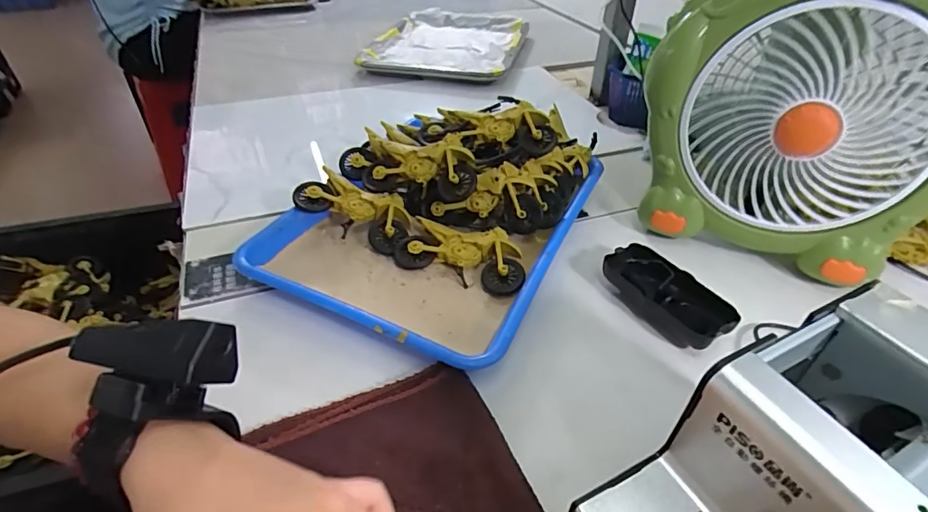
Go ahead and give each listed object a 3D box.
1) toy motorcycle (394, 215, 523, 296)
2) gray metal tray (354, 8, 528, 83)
[{"bbox_3d":[-0.002,-0.001,0.455,0.119,0.031,0.054,13,42,14],"label":"toy motorcycle"},{"bbox_3d":[-0.027,-0.409,0.944,0.268,0.035,0.360,10,41,10],"label":"gray metal tray"}]

